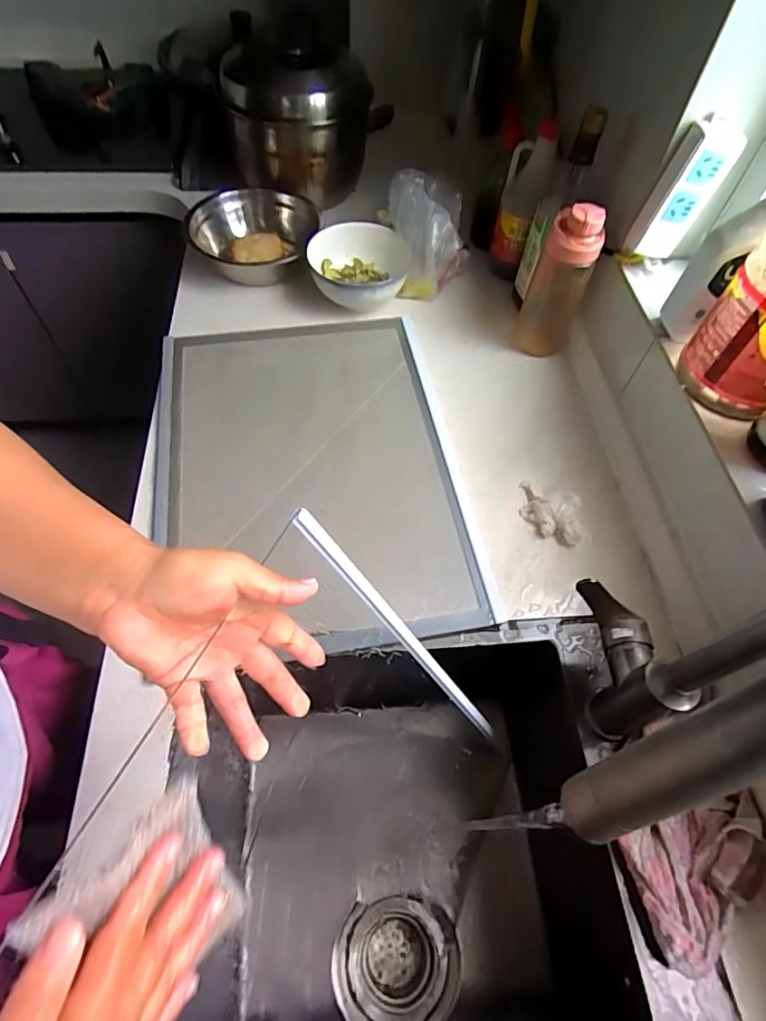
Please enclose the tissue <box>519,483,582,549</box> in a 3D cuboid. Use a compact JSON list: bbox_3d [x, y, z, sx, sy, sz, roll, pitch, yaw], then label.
[{"bbox_3d":[0.191,0.003,0.593,0.065,0.029,0.072,11,58,5],"label":"tissue"}]

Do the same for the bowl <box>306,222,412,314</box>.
[{"bbox_3d":[-0.038,-0.353,0.754,0.143,0.056,0.143,9,58,3],"label":"bowl"}]

